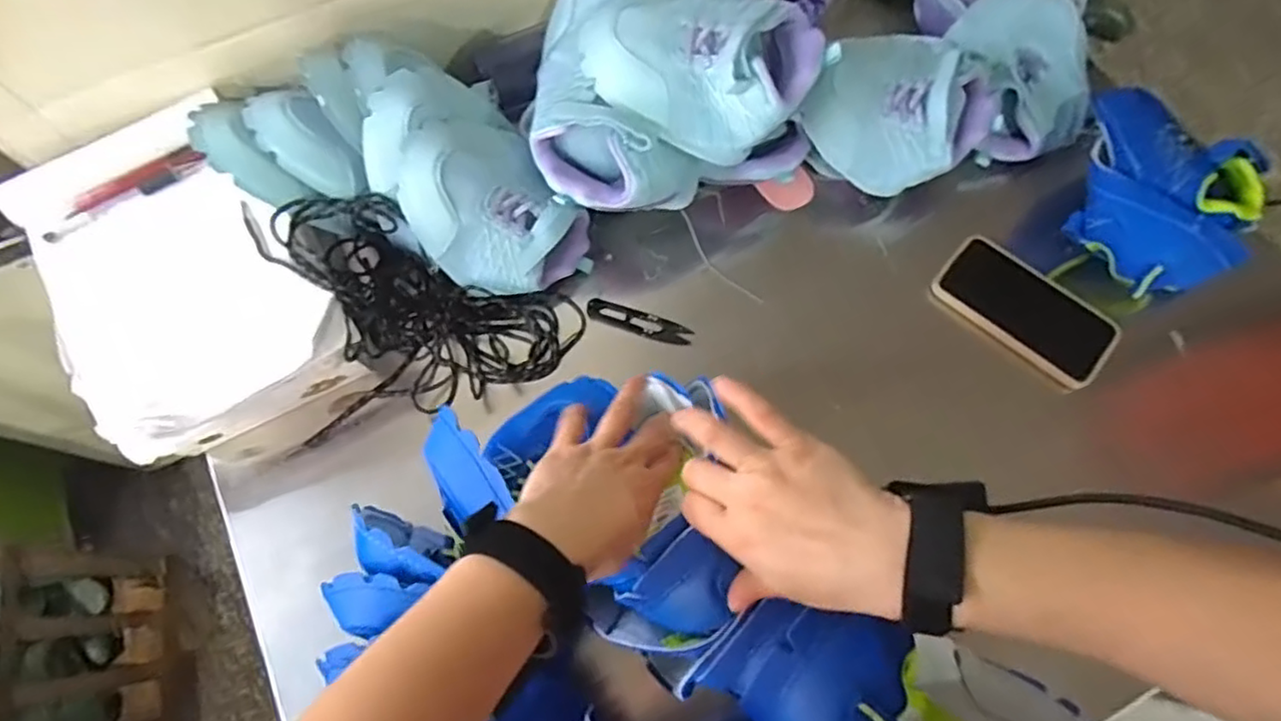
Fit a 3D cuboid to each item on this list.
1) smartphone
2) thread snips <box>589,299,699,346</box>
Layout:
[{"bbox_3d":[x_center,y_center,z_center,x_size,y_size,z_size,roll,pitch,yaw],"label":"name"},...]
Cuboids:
[{"bbox_3d":[0.362,-0.048,0.610,0.083,0.016,0.160,-43,75,-13],"label":"smartphone"},{"bbox_3d":[-0.001,-0.037,0.616,0.103,0.009,0.022,17,71,6],"label":"thread snips"}]

